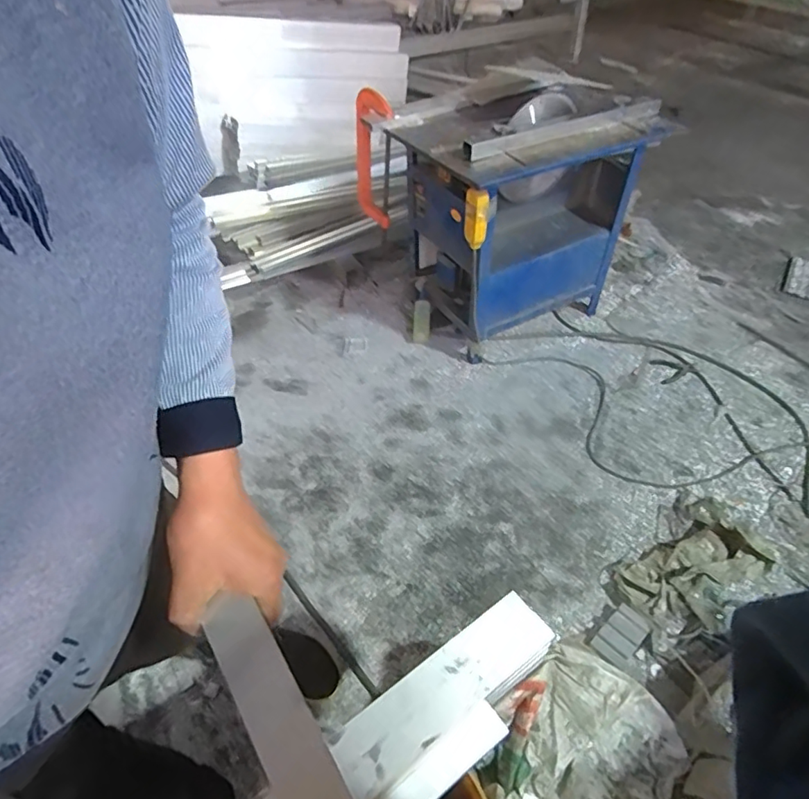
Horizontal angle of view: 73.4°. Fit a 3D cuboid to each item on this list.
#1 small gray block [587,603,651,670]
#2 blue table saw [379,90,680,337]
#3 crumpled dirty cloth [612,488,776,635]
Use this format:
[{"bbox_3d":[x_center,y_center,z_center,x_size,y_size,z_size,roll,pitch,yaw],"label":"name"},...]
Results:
[{"bbox_3d":[0.466,0.510,1.171,0.128,0.024,0.076,-34,55,-26],"label":"small gray block"},{"bbox_3d":[0.333,-0.591,1.672,0.623,0.610,0.506,-16,49,-13],"label":"blue table saw"},{"bbox_3d":[0.662,0.378,1.248,0.373,0.065,0.237,-31,54,-24],"label":"crumpled dirty cloth"}]

